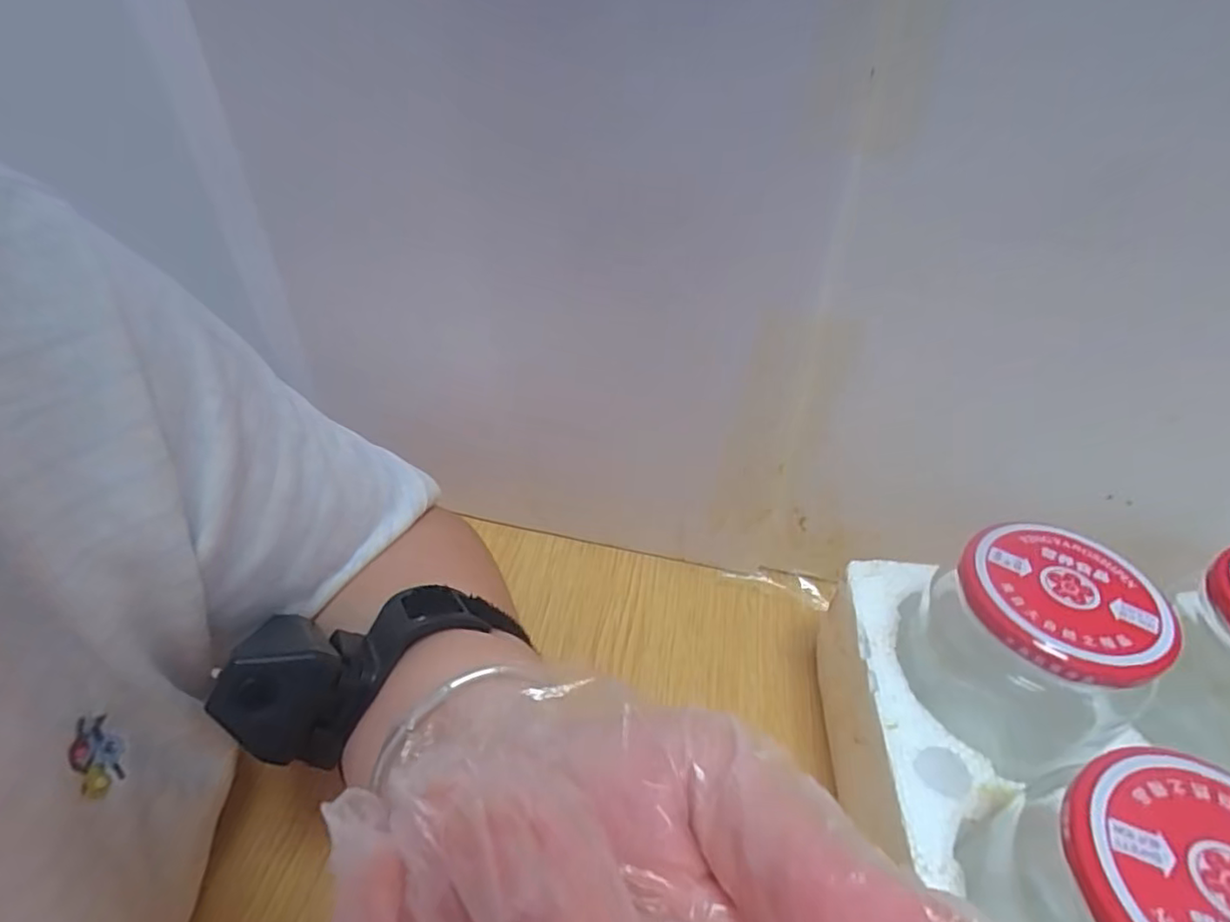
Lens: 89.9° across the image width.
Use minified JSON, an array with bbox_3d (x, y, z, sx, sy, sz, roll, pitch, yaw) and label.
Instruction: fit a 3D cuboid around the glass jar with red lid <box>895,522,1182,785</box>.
[{"bbox_3d":[0.165,0.071,0.250,0.072,0.063,0.080,-24,46,-25],"label":"glass jar with red lid"}]

